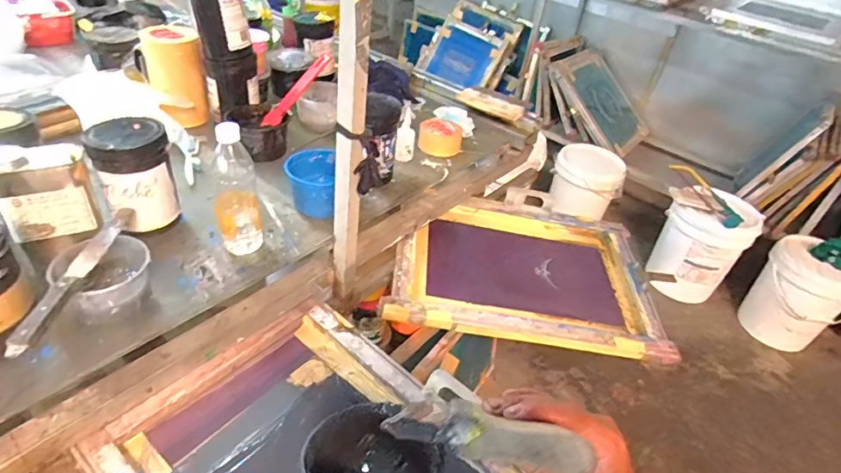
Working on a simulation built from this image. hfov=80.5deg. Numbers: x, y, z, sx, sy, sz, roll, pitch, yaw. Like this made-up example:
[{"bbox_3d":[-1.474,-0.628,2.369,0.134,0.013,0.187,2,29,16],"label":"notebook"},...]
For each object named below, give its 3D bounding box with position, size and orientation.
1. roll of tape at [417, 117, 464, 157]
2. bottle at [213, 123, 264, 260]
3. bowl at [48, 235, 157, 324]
[{"bbox_3d":[0.047,-0.240,1.193,0.102,0.049,0.102,6,38,-1],"label":"roll of tape"},{"bbox_3d":[-0.290,-0.072,0.779,0.067,0.212,0.063,-8,41,-19],"label":"bottle"},{"bbox_3d":[-0.433,0.059,0.691,0.105,0.076,0.114,5,38,-4],"label":"bowl"}]

